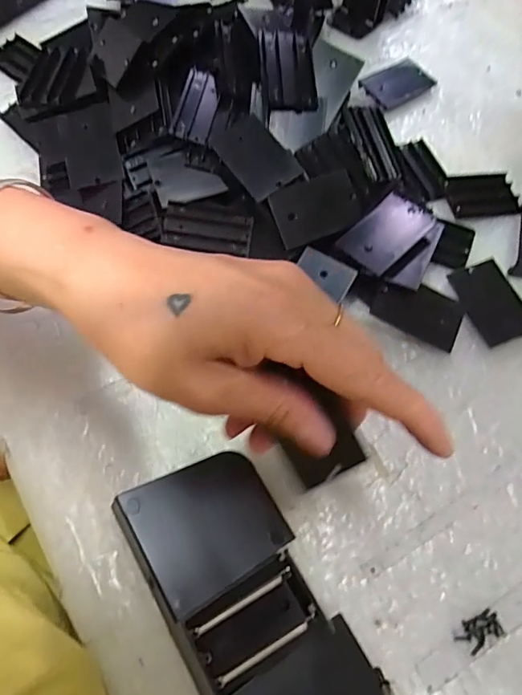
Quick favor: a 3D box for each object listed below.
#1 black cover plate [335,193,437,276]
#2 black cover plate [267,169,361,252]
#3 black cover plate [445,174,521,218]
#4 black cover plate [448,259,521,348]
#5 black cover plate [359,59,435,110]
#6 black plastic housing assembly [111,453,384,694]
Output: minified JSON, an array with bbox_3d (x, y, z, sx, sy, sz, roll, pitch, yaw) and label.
[{"bbox_3d":[0.079,-0.072,0.307,0.060,0.005,0.035,-42,74,-16],"label":"black cover plate"},{"bbox_3d":[0.035,-0.088,0.311,0.054,0.006,0.035,-21,103,-3],"label":"black cover plate"},{"bbox_3d":[0.155,-0.108,0.347,0.051,0.008,0.034,-8,68,-5],"label":"black cover plate"},{"bbox_3d":[0.147,-0.029,0.315,0.038,0.004,0.055,-17,69,-9],"label":"black cover plate"},{"bbox_3d":[0.108,-0.210,0.392,0.063,0.004,0.037,-35,76,-22],"label":"black cover plate"},{"bbox_3d":[-0.002,0.129,0.232,0.070,0.029,0.161,-29,71,-13],"label":"black plastic housing assembly"}]

